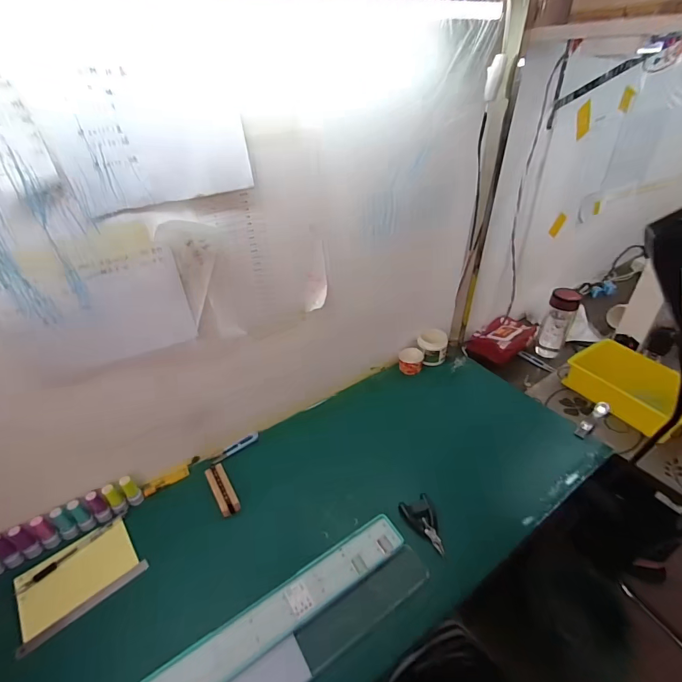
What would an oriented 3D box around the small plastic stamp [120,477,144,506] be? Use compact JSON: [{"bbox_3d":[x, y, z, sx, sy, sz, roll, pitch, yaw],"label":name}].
[{"bbox_3d":[-0.363,0.259,0.641,0.021,0.058,0.020,-24,41,-26],"label":"small plastic stamp"}]

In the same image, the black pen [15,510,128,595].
[{"bbox_3d":[-0.424,0.333,0.591,0.016,0.007,0.159,25,45,33],"label":"black pen"}]

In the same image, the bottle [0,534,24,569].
[{"bbox_3d":[-0.513,0.318,0.561,0.020,0.057,0.022,14,40,21],"label":"bottle"}]

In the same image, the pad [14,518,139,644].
[{"bbox_3d":[-0.400,0.349,0.561,0.149,0.008,0.106,-28,43,-30],"label":"pad"}]

